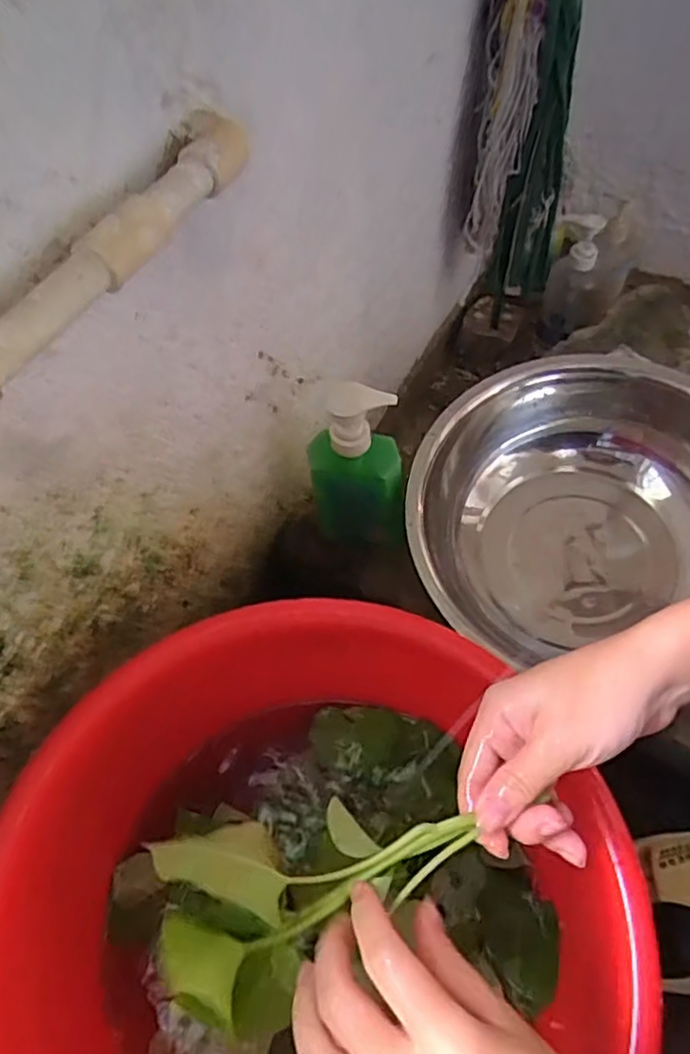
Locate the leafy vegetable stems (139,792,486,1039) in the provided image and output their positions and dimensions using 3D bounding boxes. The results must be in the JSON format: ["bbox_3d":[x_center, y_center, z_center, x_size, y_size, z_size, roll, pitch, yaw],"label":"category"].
[{"bbox_3d":[-0.018,0.140,0.283,0.122,0.076,0.084,-32,61,-15],"label":"leafy vegetable stems"}]

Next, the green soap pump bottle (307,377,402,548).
[{"bbox_3d":[0.012,-0.039,0.615,0.085,0.213,0.064,-4,58,1],"label":"green soap pump bottle"}]

